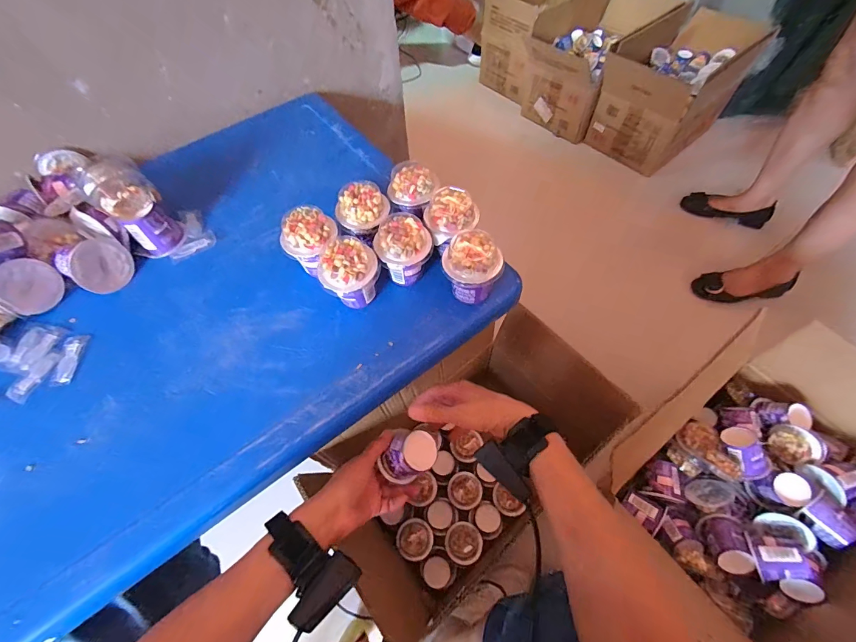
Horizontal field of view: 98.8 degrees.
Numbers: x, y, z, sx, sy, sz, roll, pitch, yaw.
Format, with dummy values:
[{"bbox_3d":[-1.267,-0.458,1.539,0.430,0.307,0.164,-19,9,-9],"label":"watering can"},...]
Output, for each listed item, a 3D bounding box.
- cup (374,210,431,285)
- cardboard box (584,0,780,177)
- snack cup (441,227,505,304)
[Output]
[{"bbox_3d":[-0.029,-0.086,0.452,0.063,0.069,0.058,-2,61,3],"label":"cup"},{"bbox_3d":[0.795,-0.768,1.217,0.448,0.275,0.324,-37,65,-15],"label":"cardboard box"},{"bbox_3d":[0.053,-0.063,0.435,0.067,0.068,0.059,13,63,11],"label":"snack cup"}]

